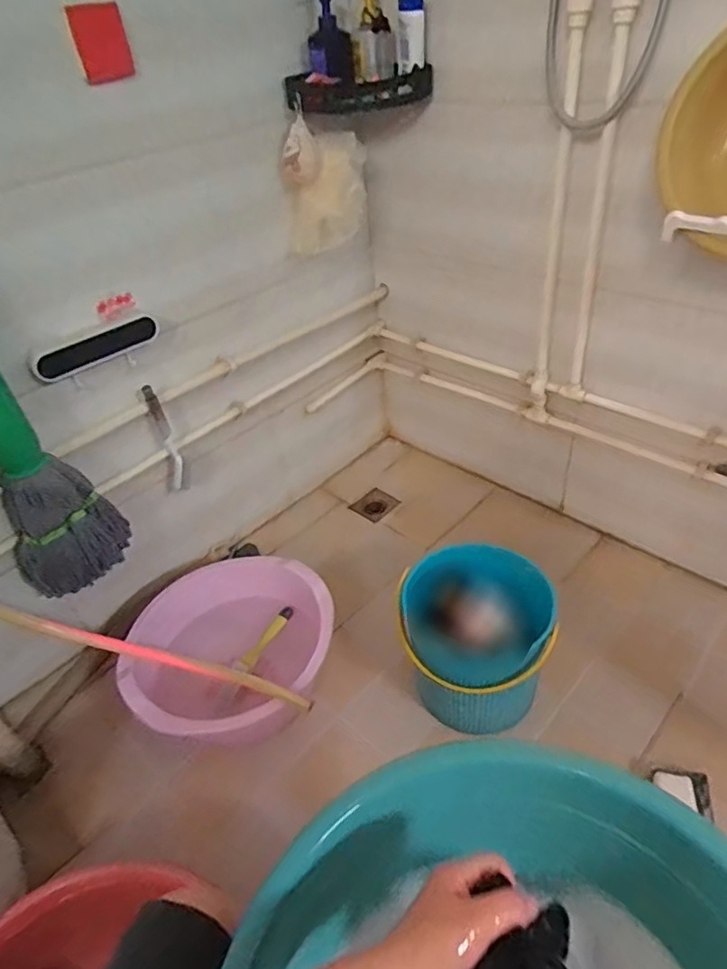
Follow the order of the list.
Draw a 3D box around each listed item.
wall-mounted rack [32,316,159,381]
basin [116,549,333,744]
[{"bbox_3d":[-0.461,-0.241,1.025,0.021,0.058,0.227,23,48,31],"label":"wall-mounted rack"},{"bbox_3d":[-0.246,0.321,1.134,0.383,0.149,0.340,-12,40,-5],"label":"basin"}]

